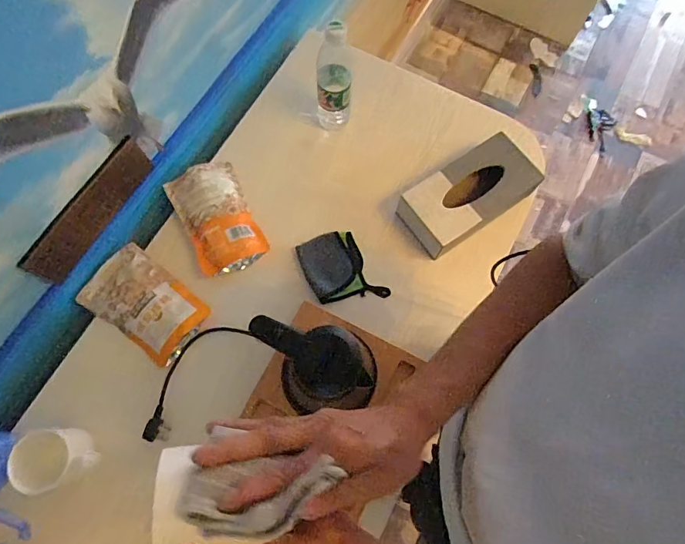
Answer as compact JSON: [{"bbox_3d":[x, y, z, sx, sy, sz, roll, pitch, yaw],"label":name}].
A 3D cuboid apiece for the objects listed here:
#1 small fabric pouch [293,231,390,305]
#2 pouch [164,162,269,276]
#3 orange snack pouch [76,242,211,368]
[{"bbox_3d":[-0.007,-0.001,0.803,0.114,0.027,0.156,-30,73,-9],"label":"small fabric pouch"},{"bbox_3d":[-0.238,-0.105,0.820,0.128,0.044,0.215,-25,73,-8],"label":"pouch"},{"bbox_3d":[-0.348,0.053,0.769,0.214,0.034,0.132,33,75,11],"label":"orange snack pouch"}]

